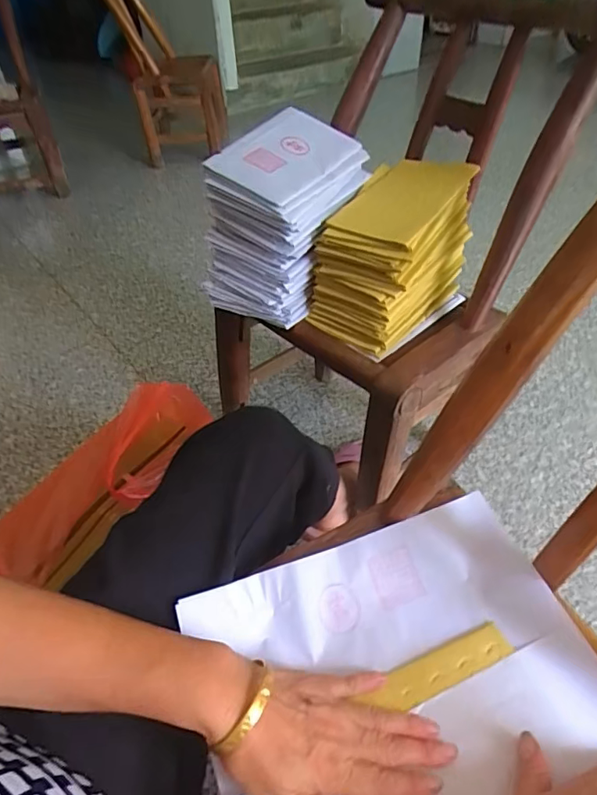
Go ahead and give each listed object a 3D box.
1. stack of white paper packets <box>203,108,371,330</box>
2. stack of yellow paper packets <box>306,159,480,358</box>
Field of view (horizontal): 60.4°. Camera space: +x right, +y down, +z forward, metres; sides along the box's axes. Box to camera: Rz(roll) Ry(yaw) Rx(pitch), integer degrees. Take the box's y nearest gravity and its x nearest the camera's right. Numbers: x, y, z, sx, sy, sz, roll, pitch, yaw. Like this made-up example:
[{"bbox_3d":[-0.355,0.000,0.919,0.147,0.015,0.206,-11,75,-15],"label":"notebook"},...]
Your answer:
[{"bbox_3d":[-0.021,-0.253,0.727,0.141,0.197,0.213,23,49,23],"label":"stack of white paper packets"},{"bbox_3d":[0.129,-0.208,0.717,0.150,0.160,0.250,26,51,26],"label":"stack of yellow paper packets"}]

